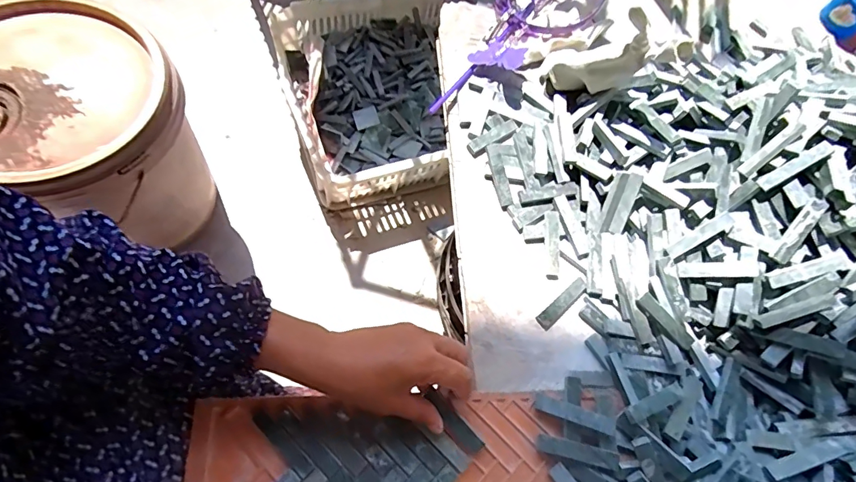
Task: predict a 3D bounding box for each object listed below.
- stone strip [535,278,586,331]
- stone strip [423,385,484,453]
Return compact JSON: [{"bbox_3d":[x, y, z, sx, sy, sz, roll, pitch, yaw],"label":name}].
[{"bbox_3d":[0.126,0.058,0.422,0.059,0.005,0.015,-37,79,-20],"label":"stone strip"},{"bbox_3d":[0.021,0.148,0.370,0.017,0.008,0.059,-37,81,-14],"label":"stone strip"}]

